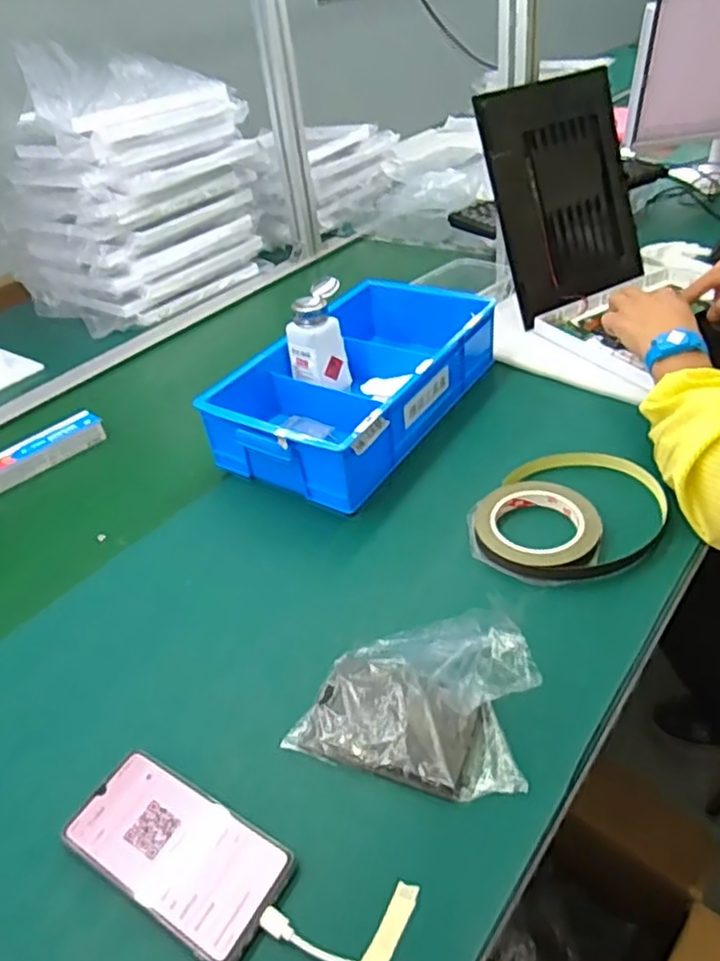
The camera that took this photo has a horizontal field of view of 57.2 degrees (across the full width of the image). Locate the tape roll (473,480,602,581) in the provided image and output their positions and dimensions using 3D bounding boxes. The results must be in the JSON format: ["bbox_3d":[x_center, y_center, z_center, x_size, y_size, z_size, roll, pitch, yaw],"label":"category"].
[{"bbox_3d":[0.163,0.043,0.610,0.110,0.021,0.103,-5,39,4],"label":"tape roll"}]

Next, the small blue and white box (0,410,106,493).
[{"bbox_3d":[-0.408,-0.031,0.824,0.051,0.033,0.179,28,52,37],"label":"small blue and white box"}]

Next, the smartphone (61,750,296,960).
[{"bbox_3d":[-0.120,0.242,0.433,0.151,0.013,0.073,17,45,28],"label":"smartphone"}]

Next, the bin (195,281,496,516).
[{"bbox_3d":[-0.001,-0.117,0.793,0.206,0.089,0.344,18,46,29],"label":"bin"}]

